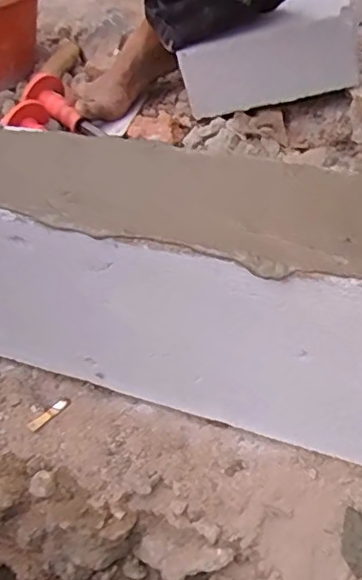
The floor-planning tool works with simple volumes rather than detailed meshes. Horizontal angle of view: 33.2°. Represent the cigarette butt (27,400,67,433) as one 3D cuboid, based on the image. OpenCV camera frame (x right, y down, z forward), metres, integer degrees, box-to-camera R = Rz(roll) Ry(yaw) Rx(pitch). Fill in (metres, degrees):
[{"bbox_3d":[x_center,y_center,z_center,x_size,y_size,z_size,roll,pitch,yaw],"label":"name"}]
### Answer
[{"bbox_3d":[-0.122,0.114,0.554,0.039,0.004,0.011,-37,52,-10],"label":"cigarette butt"}]

